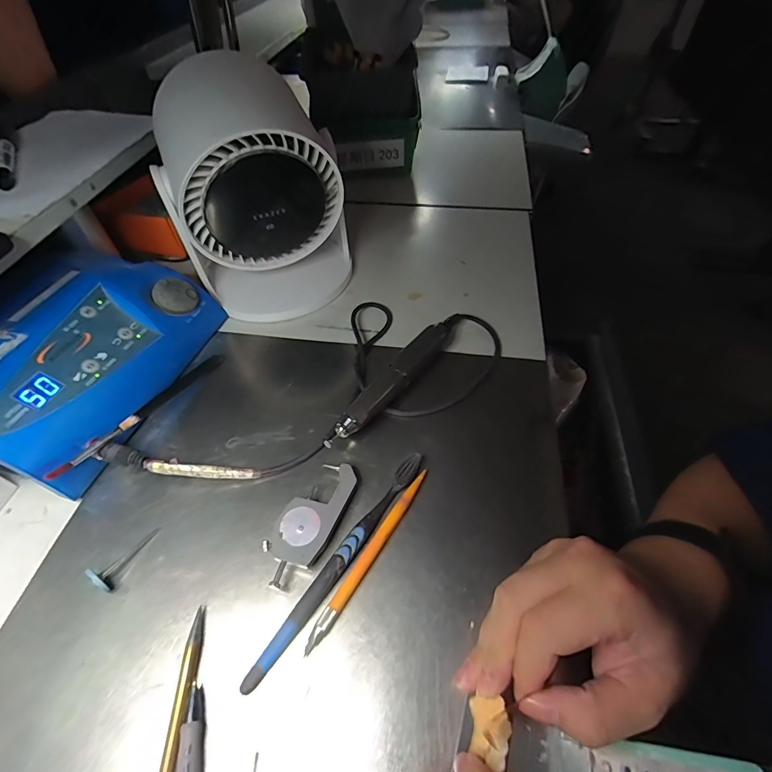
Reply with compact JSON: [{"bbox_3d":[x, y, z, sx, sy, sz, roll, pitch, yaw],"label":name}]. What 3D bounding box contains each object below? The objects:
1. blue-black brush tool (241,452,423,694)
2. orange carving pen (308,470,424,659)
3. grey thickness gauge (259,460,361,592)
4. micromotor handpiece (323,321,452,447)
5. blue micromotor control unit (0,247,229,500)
[{"bbox_3d":[-0.028,0.115,0.272,0.013,0.011,0.177,29,57,23],"label":"blue-black brush tool"},{"bbox_3d":[-0.009,0.113,0.276,0.009,0.005,0.137,26,56,21],"label":"orange carving pen"},{"bbox_3d":[-0.053,0.096,0.287,0.034,0.014,0.094,24,55,20],"label":"grey thickness gauge"},{"bbox_3d":[0.006,-0.004,0.359,0.030,0.023,0.166,29,57,23],"label":"micromotor handpiece"},{"bbox_3d":[-0.276,-0.032,0.360,0.172,0.081,0.224,14,53,13],"label":"blue micromotor control unit"}]

